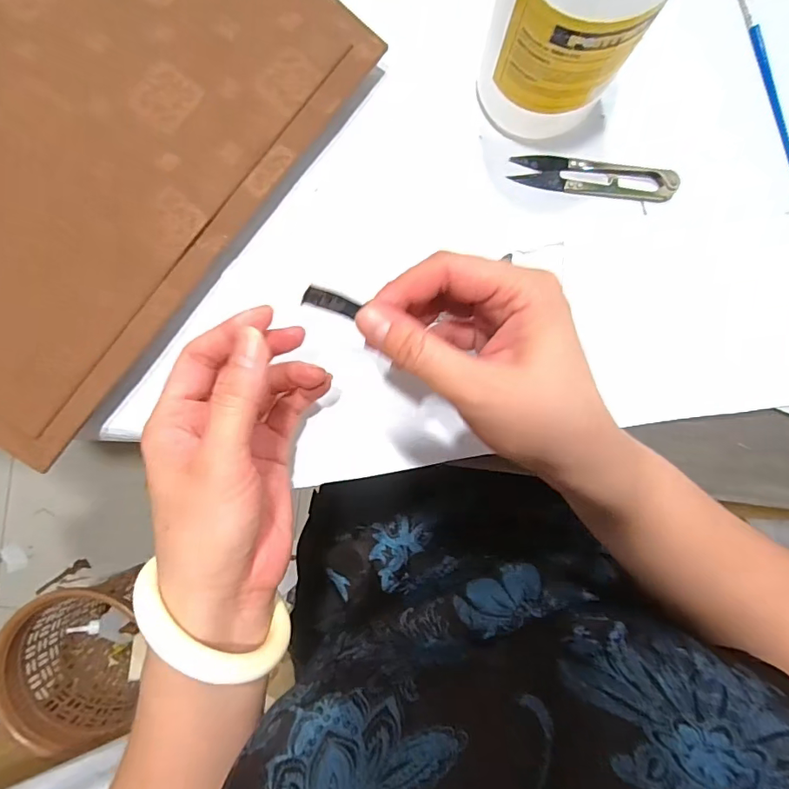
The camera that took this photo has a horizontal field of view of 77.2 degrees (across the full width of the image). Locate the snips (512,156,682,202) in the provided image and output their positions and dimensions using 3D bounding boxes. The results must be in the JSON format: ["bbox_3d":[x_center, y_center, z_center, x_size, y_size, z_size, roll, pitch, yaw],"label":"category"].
[{"bbox_3d":[0.130,-0.141,0.322,0.105,0.005,0.021,7,96,1],"label":"snips"}]

